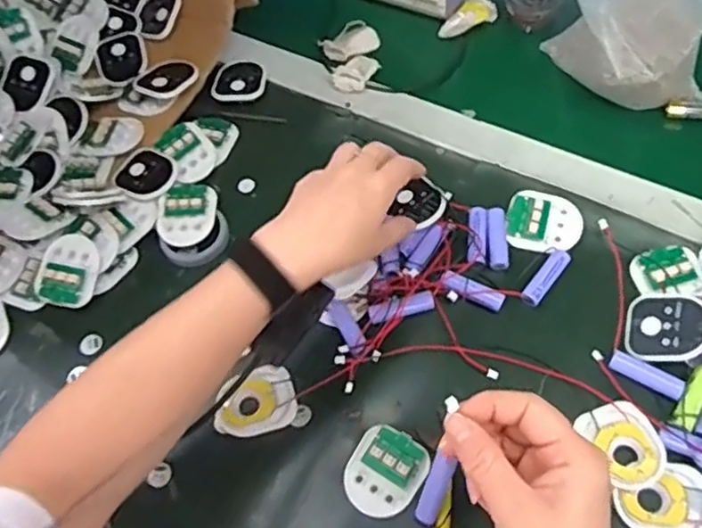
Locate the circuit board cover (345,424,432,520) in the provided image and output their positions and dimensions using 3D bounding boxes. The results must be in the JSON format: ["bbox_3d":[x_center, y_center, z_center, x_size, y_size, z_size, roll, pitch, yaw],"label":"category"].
[{"bbox_3d":[0.023,0.142,0.457,0.049,0.010,0.056,28,67,20],"label":"circuit board cover"}]

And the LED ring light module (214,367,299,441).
[{"bbox_3d":[-0.072,0.103,0.496,0.060,0.010,0.047,-18,60,-4],"label":"LED ring light module"}]

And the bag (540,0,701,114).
[{"bbox_3d":[0.228,-0.194,0.545,0.143,0.146,0.076,25,67,16],"label":"bag"}]

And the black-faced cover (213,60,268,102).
[{"bbox_3d":[-0.107,-0.178,0.649,0.047,0.011,0.052,3,61,8],"label":"black-faced cover"}]

